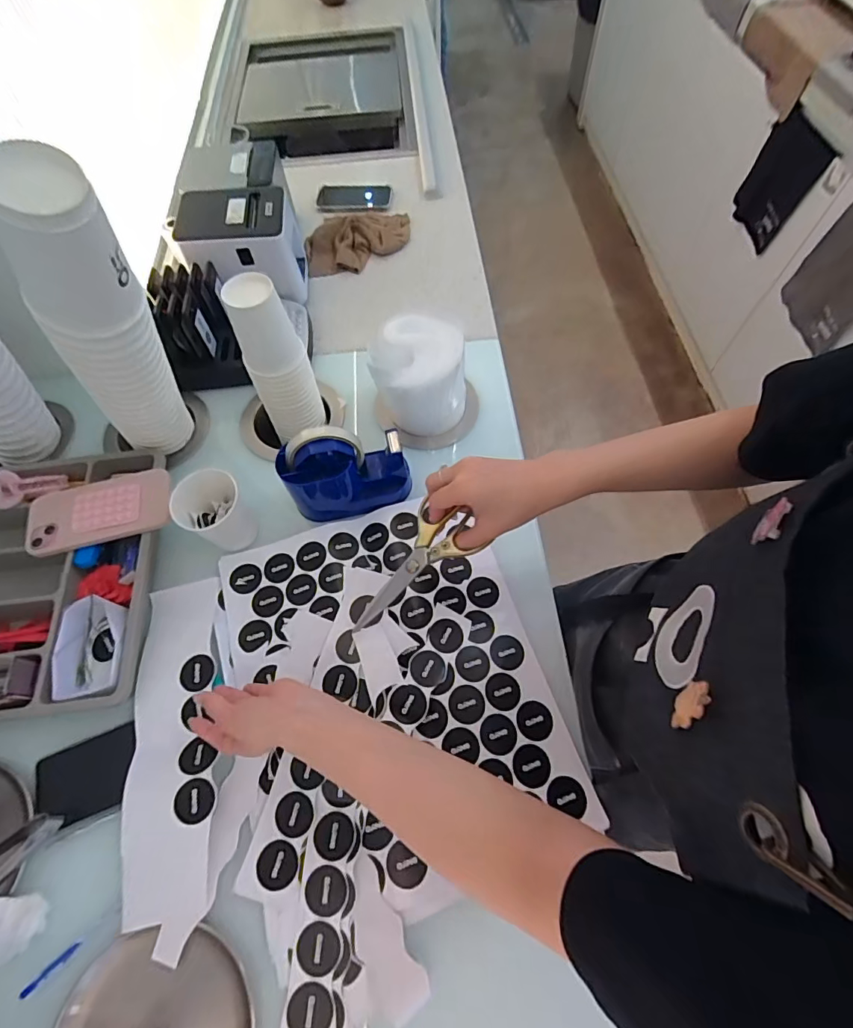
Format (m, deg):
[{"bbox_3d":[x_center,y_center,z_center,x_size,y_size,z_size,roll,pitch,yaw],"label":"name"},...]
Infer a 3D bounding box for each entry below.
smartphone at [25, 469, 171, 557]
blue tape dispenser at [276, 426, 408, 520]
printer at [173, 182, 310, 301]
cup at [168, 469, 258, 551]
[{"bbox_3d":[-0.402,-0.005,0.567,0.167,0.019,0.085,-14,64,-5],"label":"smartphone"},{"bbox_3d":[-0.099,-0.055,0.578,0.156,0.108,0.068,-10,64,-5],"label":"blue tape dispenser"},{"bbox_3d":[-0.291,-0.429,0.757,0.167,0.123,0.143,-10,64,-3],"label":"printer"},{"bbox_3d":[-0.263,-0.001,0.572,0.077,0.083,0.068,-21,65,-10],"label":"cup"}]

